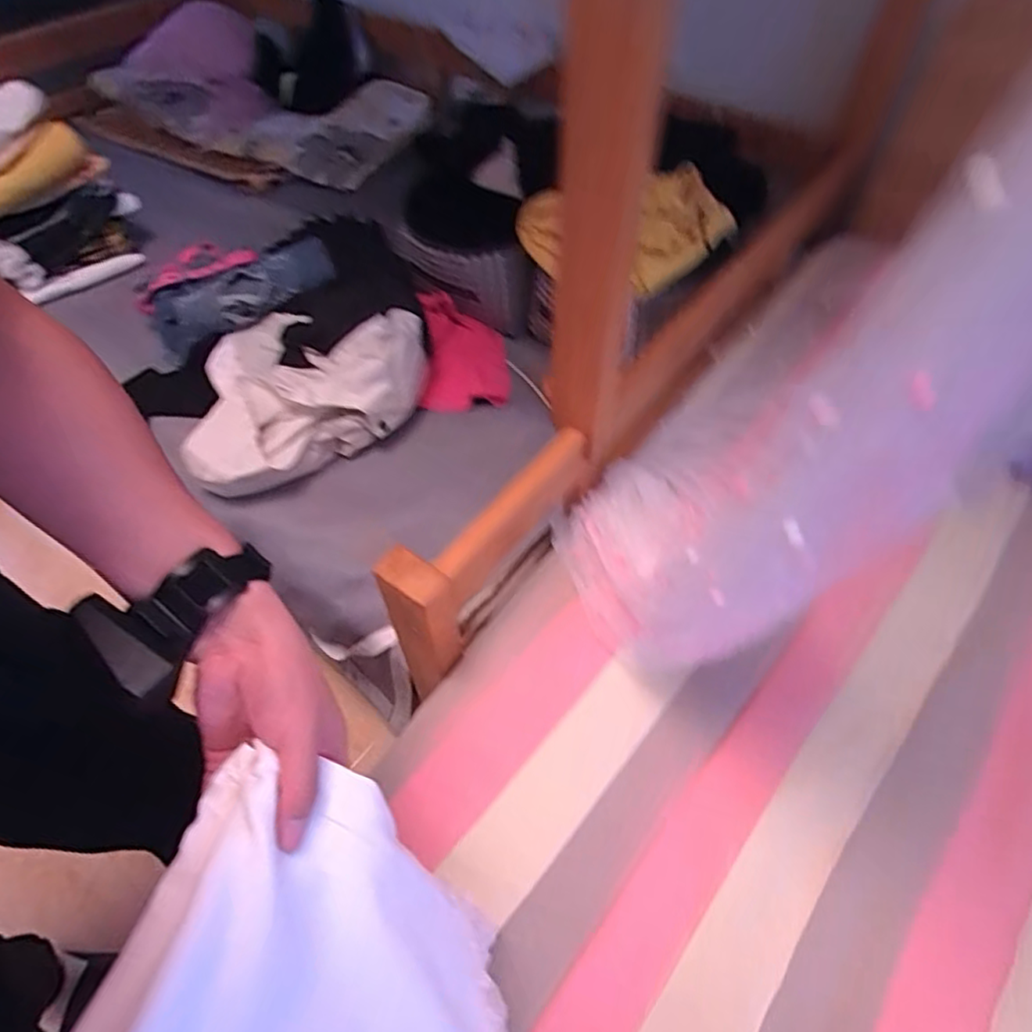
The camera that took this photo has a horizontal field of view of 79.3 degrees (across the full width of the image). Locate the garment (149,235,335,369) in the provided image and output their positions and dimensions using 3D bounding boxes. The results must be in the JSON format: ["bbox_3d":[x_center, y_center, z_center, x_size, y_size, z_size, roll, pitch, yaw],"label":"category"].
[{"bbox_3d":[-0.490,-0.398,1.120,0.333,0.091,0.133,-26,57,-16],"label":"garment"}]

